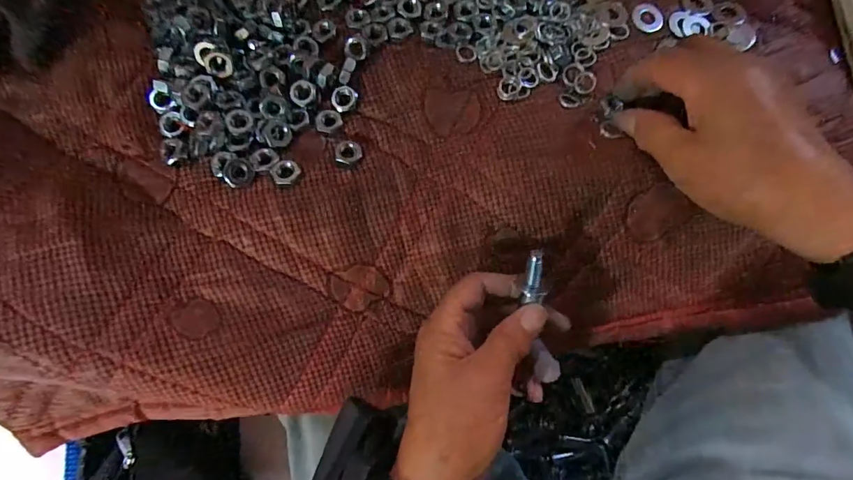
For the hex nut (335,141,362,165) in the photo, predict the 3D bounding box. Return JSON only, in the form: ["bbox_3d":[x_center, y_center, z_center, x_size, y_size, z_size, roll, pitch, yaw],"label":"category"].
[{"bbox_3d":[-0.048,-0.054,0.270,0.015,0.005,0.015,-2,78,2],"label":"hex nut"}]

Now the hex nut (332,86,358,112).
[{"bbox_3d":[-0.052,-0.090,0.278,0.016,0.005,0.015,-18,78,-2],"label":"hex nut"}]

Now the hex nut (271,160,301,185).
[{"bbox_3d":[-0.085,-0.041,0.264,0.015,0.005,0.016,31,80,8],"label":"hex nut"}]

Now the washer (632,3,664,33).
[{"bbox_3d":[0.147,-0.148,0.291,0.021,0.004,0.020,0,78,2],"label":"washer"}]

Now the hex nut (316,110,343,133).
[{"bbox_3d":[-0.062,-0.075,0.276,0.016,0.004,0.014,-37,79,-6],"label":"hex nut"}]

